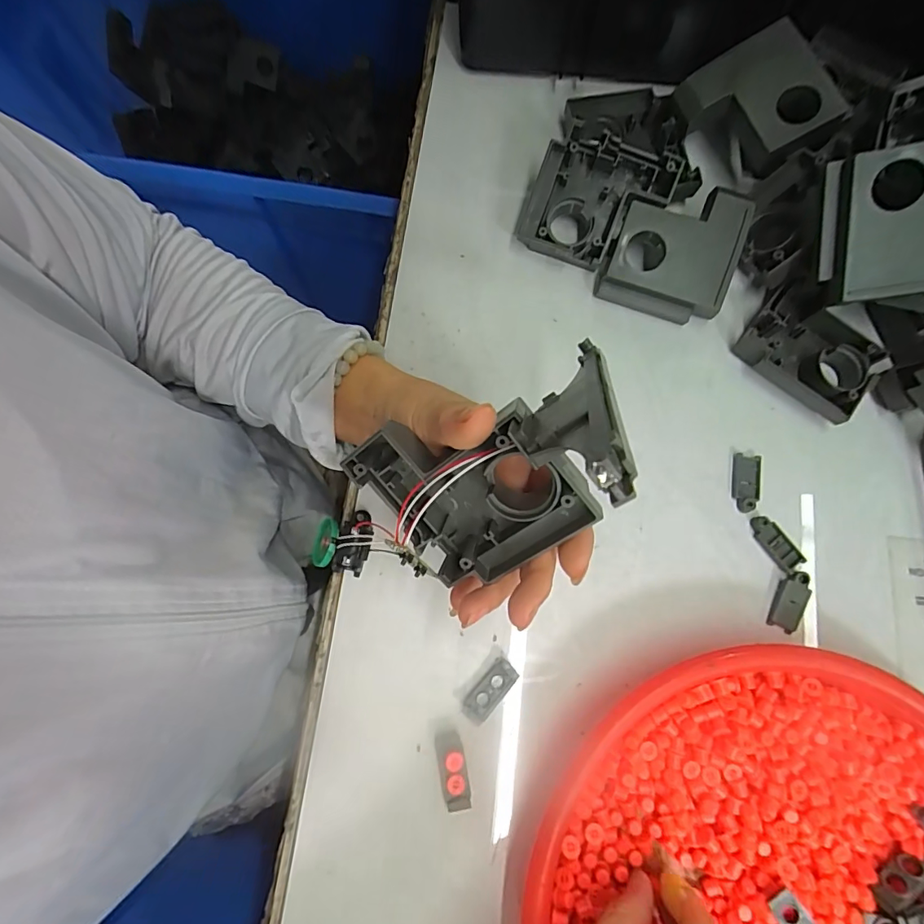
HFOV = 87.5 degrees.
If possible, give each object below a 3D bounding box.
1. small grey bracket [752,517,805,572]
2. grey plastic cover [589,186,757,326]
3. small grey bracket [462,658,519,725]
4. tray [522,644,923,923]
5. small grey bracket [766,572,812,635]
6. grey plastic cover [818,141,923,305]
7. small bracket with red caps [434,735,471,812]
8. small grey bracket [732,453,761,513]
[{"bbox_3d":[0.185,0.048,0.285,0.014,0.004,0.035,-34,79,-9],"label":"small grey bracket"},{"bbox_3d":[0.132,-0.133,0.302,0.074,0.021,0.077,19,99,6],"label":"grey plastic cover"},{"bbox_3d":[0.015,0.124,0.262,0.014,0.007,0.033,40,79,8],"label":"small grey bracket"},{"bbox_3d":[0.157,0.222,0.227,0.242,0.034,0.251,0,76,-1],"label":"tray"},{"bbox_3d":[0.189,0.080,0.277,0.017,0.006,0.034,25,77,5],"label":"small grey bracket"},{"bbox_3d":[0.237,-0.126,0.256,0.074,0.013,0.074,-2,105,22],"label":"grey plastic cover"},{"bbox_3d":[-0.005,0.161,0.251,0.013,0.010,0.036,-11,77,-4],"label":"small bracket with red caps"},{"bbox_3d":[0.173,0.013,0.293,0.016,0.004,0.035,10,76,1],"label":"small grey bracket"}]

